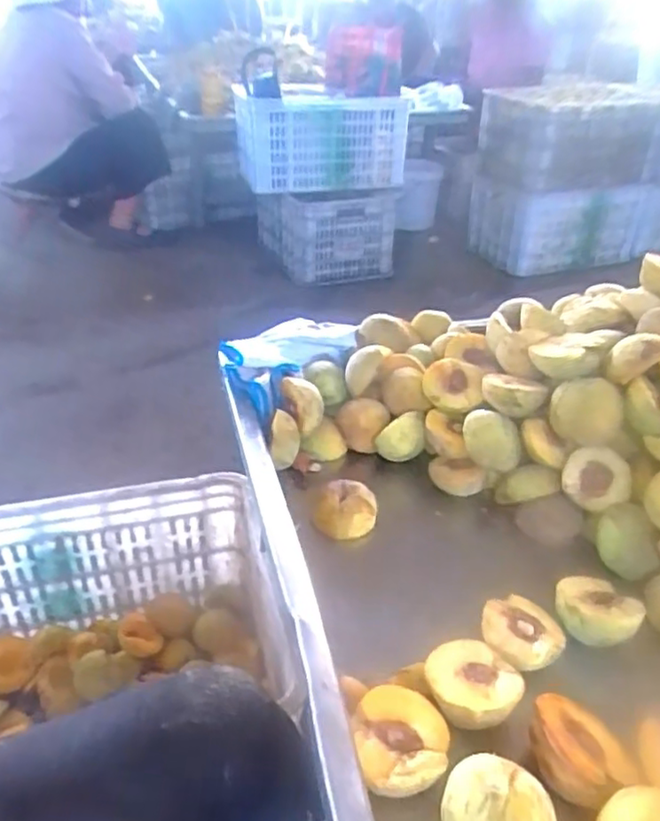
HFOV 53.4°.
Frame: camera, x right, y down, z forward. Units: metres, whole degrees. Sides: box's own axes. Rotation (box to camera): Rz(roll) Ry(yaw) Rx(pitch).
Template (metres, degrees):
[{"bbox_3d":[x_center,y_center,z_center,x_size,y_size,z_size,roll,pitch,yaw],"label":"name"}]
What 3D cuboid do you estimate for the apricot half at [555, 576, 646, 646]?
[{"bbox_3d":[0.205,0.158,0.507,0.060,0.043,0.056,17,36,23],"label":"apricot half"}]

